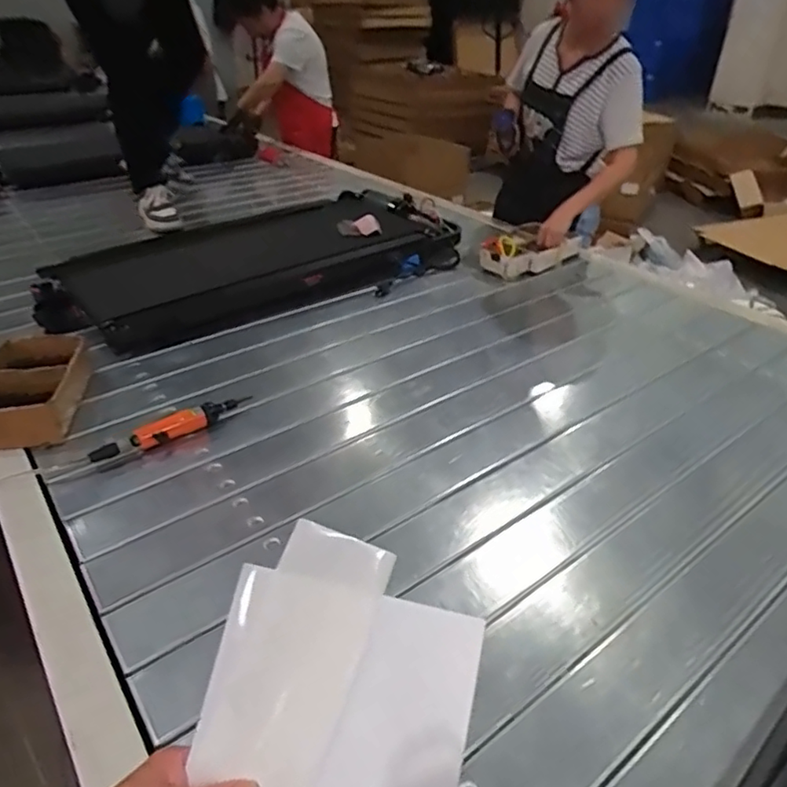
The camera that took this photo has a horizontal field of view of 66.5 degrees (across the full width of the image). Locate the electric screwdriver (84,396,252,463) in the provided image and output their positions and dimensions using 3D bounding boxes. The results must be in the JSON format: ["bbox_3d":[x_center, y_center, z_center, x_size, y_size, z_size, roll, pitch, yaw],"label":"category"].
[{"bbox_3d":[-0.378,0.057,1.044,0.275,0.047,0.035,-25,42,-35],"label":"electric screwdriver"}]

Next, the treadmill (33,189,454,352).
[{"bbox_3d":[-0.354,-0.390,1.639,1.141,0.094,0.574,-21,40,-31],"label":"treadmill"}]

